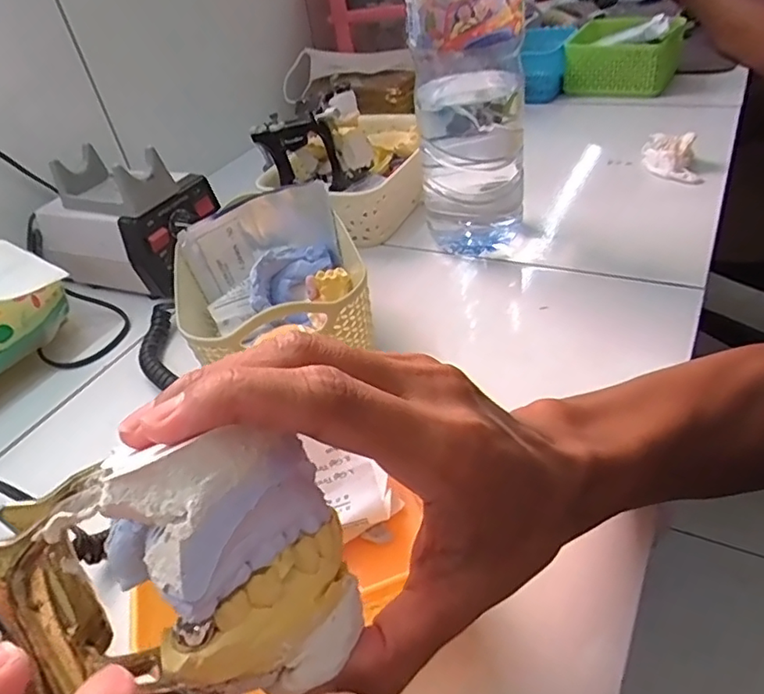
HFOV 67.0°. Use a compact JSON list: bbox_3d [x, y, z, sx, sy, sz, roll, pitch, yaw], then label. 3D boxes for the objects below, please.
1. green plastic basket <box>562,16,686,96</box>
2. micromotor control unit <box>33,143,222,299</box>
[{"bbox_3d":[0.320,-0.397,0.775,0.136,0.066,0.133,18,47,32],"label":"green plastic basket"},{"bbox_3d":[-0.236,-0.122,0.526,0.141,0.098,0.106,9,42,23],"label":"micromotor control unit"}]

